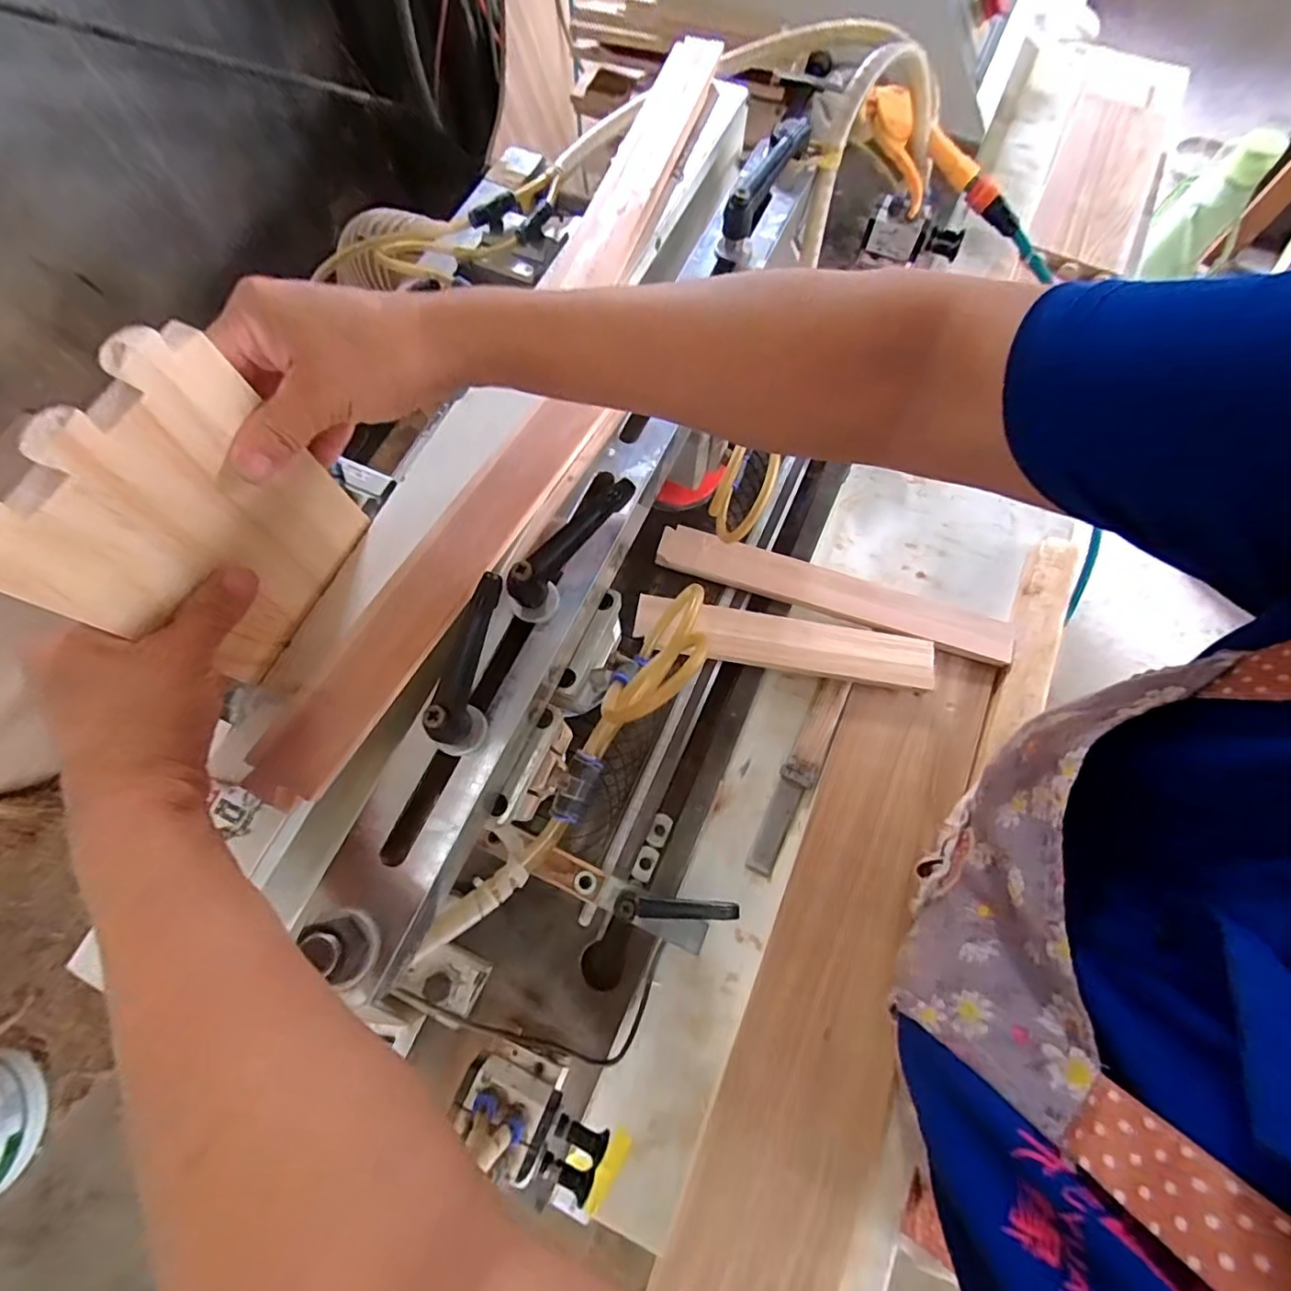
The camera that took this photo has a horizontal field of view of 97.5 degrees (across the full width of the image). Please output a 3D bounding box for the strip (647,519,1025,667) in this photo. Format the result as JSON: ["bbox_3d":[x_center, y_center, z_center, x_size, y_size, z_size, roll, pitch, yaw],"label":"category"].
[{"bbox_3d":[0.182,-0.050,0.546,0.345,0.014,0.046,16,76,1],"label":"strip"}]

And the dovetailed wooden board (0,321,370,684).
[{"bbox_3d":[-0.205,-0.055,0.270,0.015,0.150,0.117,23,73,7],"label":"dovetailed wooden board"}]

